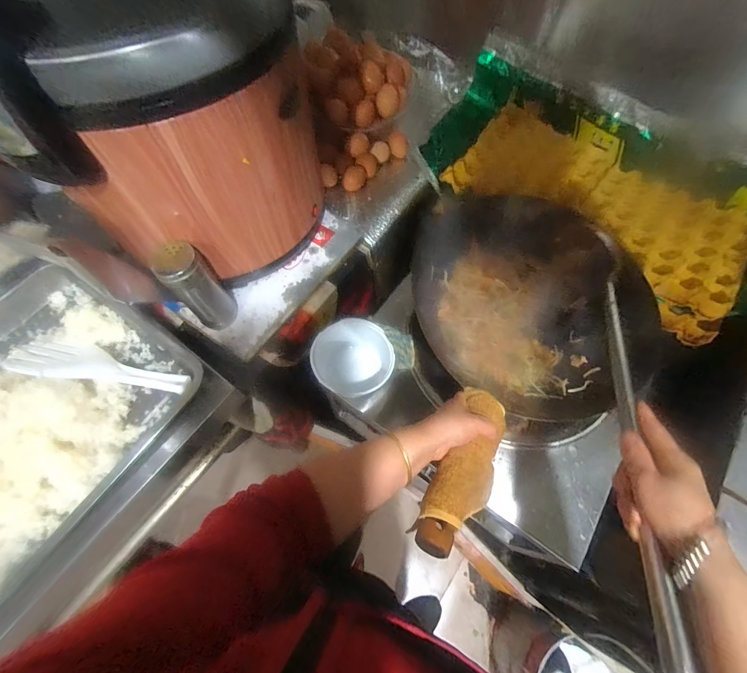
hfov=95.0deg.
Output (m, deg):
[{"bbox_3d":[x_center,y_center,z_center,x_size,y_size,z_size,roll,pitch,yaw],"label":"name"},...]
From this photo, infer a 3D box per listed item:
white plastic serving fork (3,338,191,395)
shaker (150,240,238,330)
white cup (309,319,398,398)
[{"bbox_3d":[-0.404,0.046,0.508,0.252,0.041,0.063,11,66,5],"label":"white plastic serving fork"},{"bbox_3d":[-0.273,-0.073,0.534,0.063,0.162,0.061,38,71,16],"label":"shaker"},{"bbox_3d":[-0.032,0.034,0.606,0.133,0.077,0.134,0,65,0],"label":"white cup"}]

